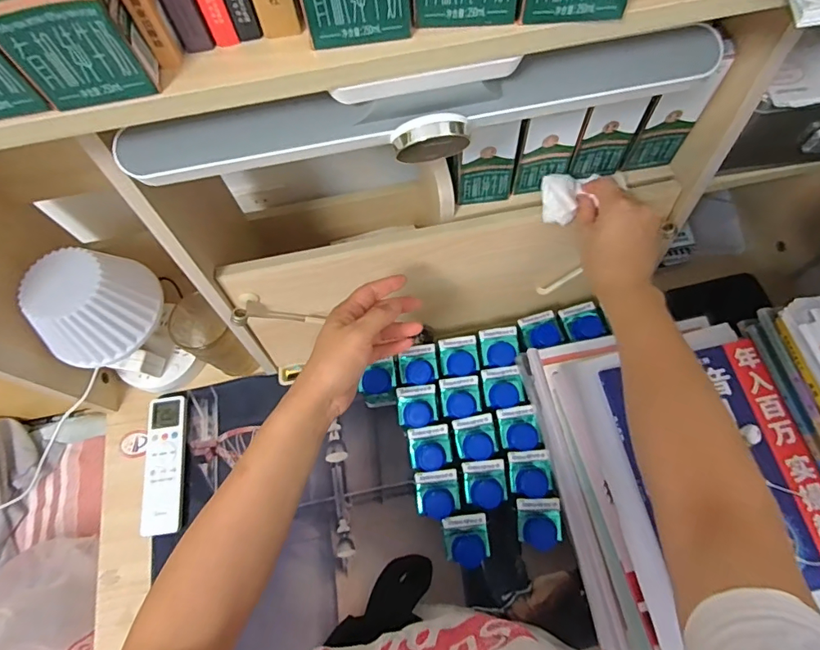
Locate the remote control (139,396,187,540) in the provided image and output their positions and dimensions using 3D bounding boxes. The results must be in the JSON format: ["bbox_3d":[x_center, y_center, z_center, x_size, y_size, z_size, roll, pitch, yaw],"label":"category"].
[{"bbox_3d":[-0.325,0.182,0.636,0.049,0.015,0.176,-8,69,0],"label":"remote control"}]

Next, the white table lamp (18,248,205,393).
[{"bbox_3d":[-0.353,0.006,0.604,0.118,0.223,0.108,-8,69,0],"label":"white table lamp"}]

